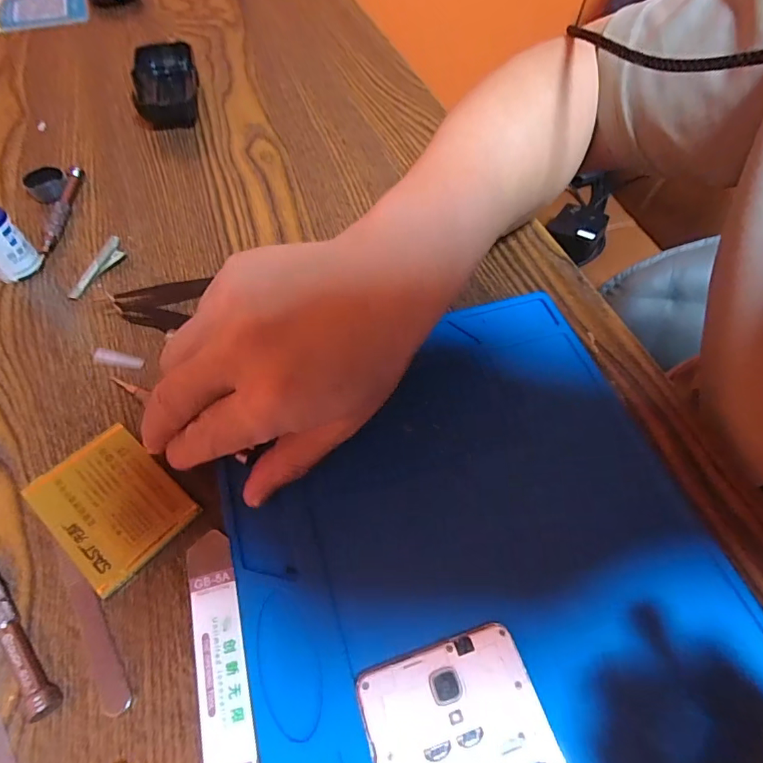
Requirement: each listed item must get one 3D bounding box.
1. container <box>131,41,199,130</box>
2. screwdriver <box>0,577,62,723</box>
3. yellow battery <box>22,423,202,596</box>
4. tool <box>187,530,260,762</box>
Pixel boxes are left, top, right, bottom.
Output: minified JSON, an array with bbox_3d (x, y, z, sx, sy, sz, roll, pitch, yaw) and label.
[{"bbox_3d":[-0.199,-0.275,0.438,0.053,0.028,0.115,-14,59,-10],"label":"container"},{"bbox_3d":[-0.168,0.102,0.207,0.011,0.010,0.101,-38,66,-23],"label":"screwdriver"},{"bbox_3d":[-0.136,0.060,0.236,0.076,0.006,0.055,37,64,20],"label":"yellow battery"},{"bbox_3d":[-0.068,0.124,0.198,0.021,0.005,0.115,-13,59,-10],"label":"tool"}]

